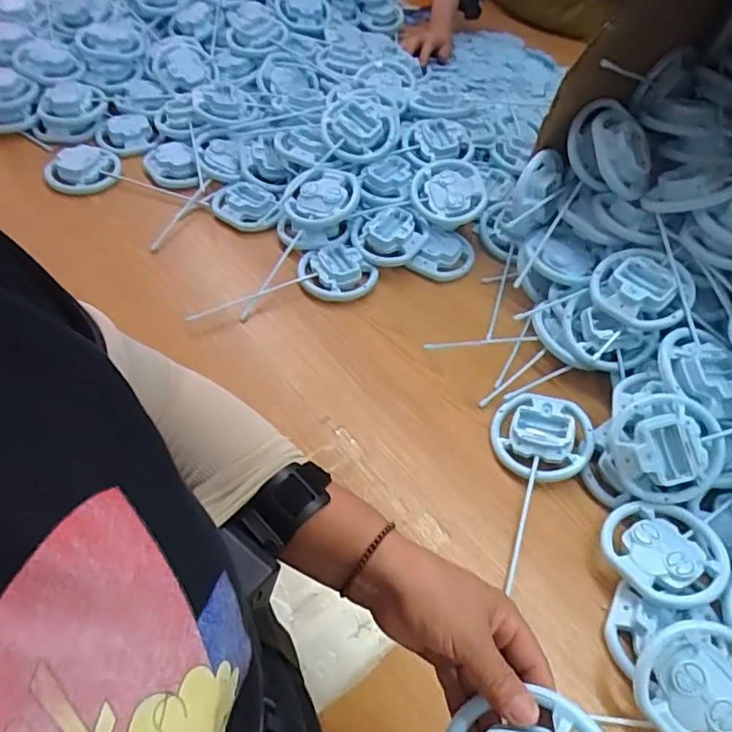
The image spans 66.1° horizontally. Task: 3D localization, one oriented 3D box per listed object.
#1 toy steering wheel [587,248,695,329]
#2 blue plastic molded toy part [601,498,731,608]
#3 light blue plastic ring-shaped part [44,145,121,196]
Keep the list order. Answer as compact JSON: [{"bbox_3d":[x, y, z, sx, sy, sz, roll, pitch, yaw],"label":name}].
[{"bbox_3d":[0.306,-0.089,0.620,0.092,0.031,0.101,-42,66,-17],"label":"toy steering wheel"},{"bbox_3d":[0.275,0.173,0.520,0.093,0.028,0.101,-32,46,-22],"label":"blue plastic molded toy part"},{"bbox_3d":[-0.432,-0.301,0.858,0.104,0.033,0.094,-18,58,-17],"label":"light blue plastic ring-shaped part"}]

